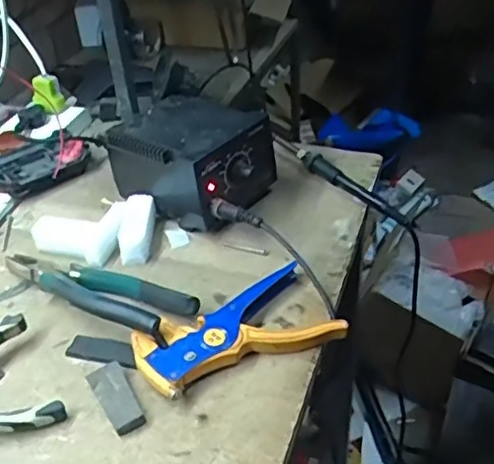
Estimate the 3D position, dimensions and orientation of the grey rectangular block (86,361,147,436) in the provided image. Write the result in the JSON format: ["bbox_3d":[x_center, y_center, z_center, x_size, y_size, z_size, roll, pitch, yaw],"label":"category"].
[{"bbox_3d":[-0.102,0.126,0.474,0.026,0.011,0.063,-22,44,-20],"label":"grey rectangular block"}]

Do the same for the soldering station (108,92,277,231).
[{"bbox_3d":[-0.054,-0.078,0.655,0.158,0.090,0.115,25,48,30],"label":"soldering station"}]

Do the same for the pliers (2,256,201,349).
[{"bbox_3d":[-0.140,0.042,0.550,0.199,0.028,0.064,21,46,26],"label":"pliers"}]

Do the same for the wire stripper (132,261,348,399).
[{"bbox_3d":[-0.008,0.084,0.509,0.163,0.022,0.086,-21,43,-20],"label":"wire stripper"}]

